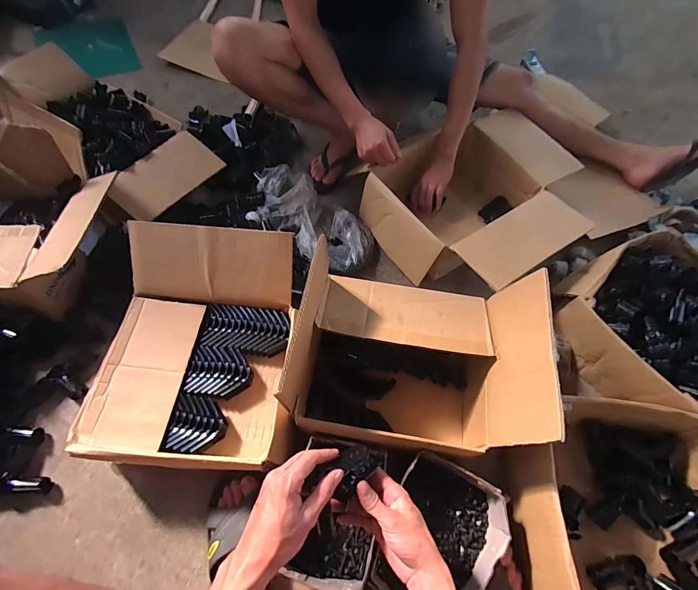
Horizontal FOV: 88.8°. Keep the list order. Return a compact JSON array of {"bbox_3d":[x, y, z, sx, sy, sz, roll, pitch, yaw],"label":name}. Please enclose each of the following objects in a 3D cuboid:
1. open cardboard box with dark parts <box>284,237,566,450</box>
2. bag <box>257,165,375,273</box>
[{"bbox_3d":[0.106,0.108,0.618,0.359,0.262,0.269,7,62,4],"label":"open cardboard box with dark parts"},{"bbox_3d":[-0.104,-0.198,0.899,0.380,0.110,0.175,40,68,18],"label":"bag"}]

